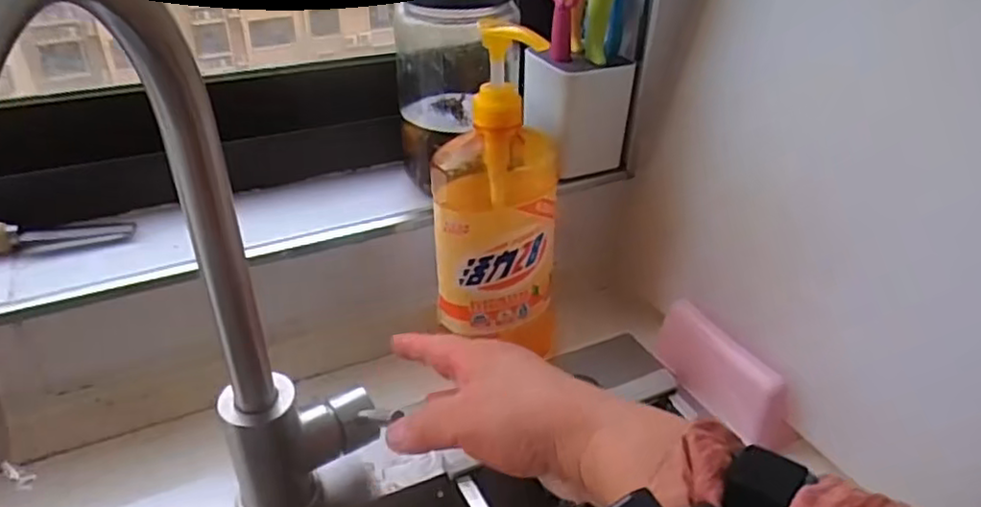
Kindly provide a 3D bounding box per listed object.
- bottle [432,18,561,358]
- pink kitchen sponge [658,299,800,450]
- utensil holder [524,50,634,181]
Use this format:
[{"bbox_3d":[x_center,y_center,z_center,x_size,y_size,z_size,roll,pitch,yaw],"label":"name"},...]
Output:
[{"bbox_3d":[0.007,-0.029,0.503,0.091,0.262,0.063,4,33,5],"label":"bottle"},{"bbox_3d":[0.181,0.094,0.527,0.022,0.063,0.130,-17,37,-26],"label":"pink kitchen sponge"},{"bbox_3d":[0.076,-0.130,0.610,0.070,0.102,0.068,-16,37,-24],"label":"utensil holder"}]

